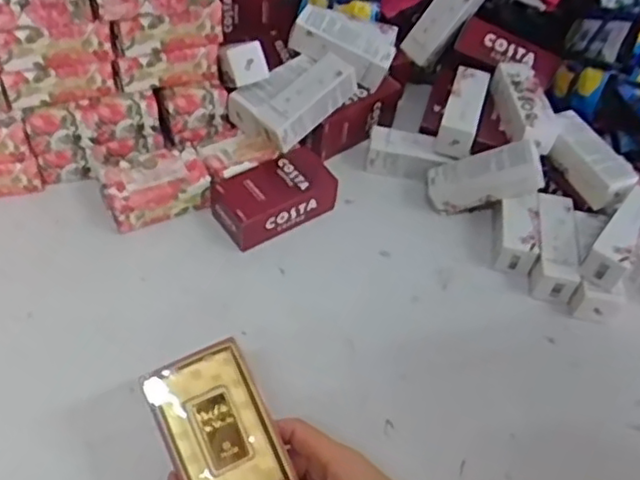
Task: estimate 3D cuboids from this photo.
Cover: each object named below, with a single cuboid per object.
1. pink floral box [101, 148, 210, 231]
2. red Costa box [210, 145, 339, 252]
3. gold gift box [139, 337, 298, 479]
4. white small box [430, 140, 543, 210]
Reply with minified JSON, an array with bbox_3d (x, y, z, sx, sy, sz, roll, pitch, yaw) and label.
[{"bbox_3d":[-0.152,-0.048,0.612,0.091,0.042,0.053,-19,54,-22],"label":"pink floral box"},{"bbox_3d":[-0.044,-0.040,0.619,0.105,0.049,0.062,-27,58,-26],"label":"red Costa box"},{"bbox_3d":[-0.046,0.148,0.408,0.064,0.028,0.165,-28,83,-27],"label":"gold gift box"},{"bbox_3d":[0.156,-0.060,0.630,0.104,0.042,0.042,-14,45,22],"label":"white small box"}]

